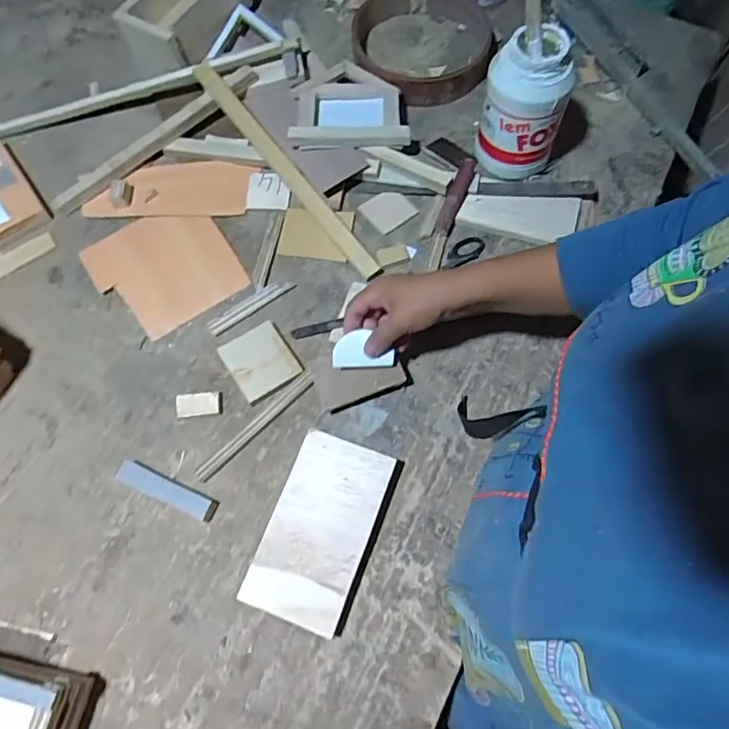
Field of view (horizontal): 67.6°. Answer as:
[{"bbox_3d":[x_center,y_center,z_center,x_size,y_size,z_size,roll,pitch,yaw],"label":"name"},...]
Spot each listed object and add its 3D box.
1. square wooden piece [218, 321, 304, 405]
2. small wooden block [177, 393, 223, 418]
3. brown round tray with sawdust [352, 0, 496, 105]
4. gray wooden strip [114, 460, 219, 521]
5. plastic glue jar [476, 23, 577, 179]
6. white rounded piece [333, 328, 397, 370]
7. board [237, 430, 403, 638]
[{"bbox_3d":[-0.116,-0.005,0.613,0.070,0.006,0.077,-32,70,-10],"label":"square wooden piece"},{"bbox_3d":[-0.182,0.044,0.600,0.049,0.010,0.025,-7,67,0],"label":"small wooden block"},{"bbox_3d":[0.084,-0.472,0.784,0.201,0.034,0.236,6,68,5],"label":"brown round tray with sawdust"},{"bbox_3d":[-0.204,0.128,0.559,0.111,0.017,0.024,23,70,11],"label":"gray wooden strip"},{"bbox_3d":[0.181,-0.293,0.635,0.080,0.157,0.074,-15,68,-4],"label":"plastic glue jar"},{"bbox_3d":[0.000,-0.015,0.563,0.065,0.006,0.041,-4,103,-8],"label":"white rounded piece"},{"bbox_3d":[-0.041,0.161,0.536,0.099,0.029,0.171,19,70,10],"label":"board"}]

